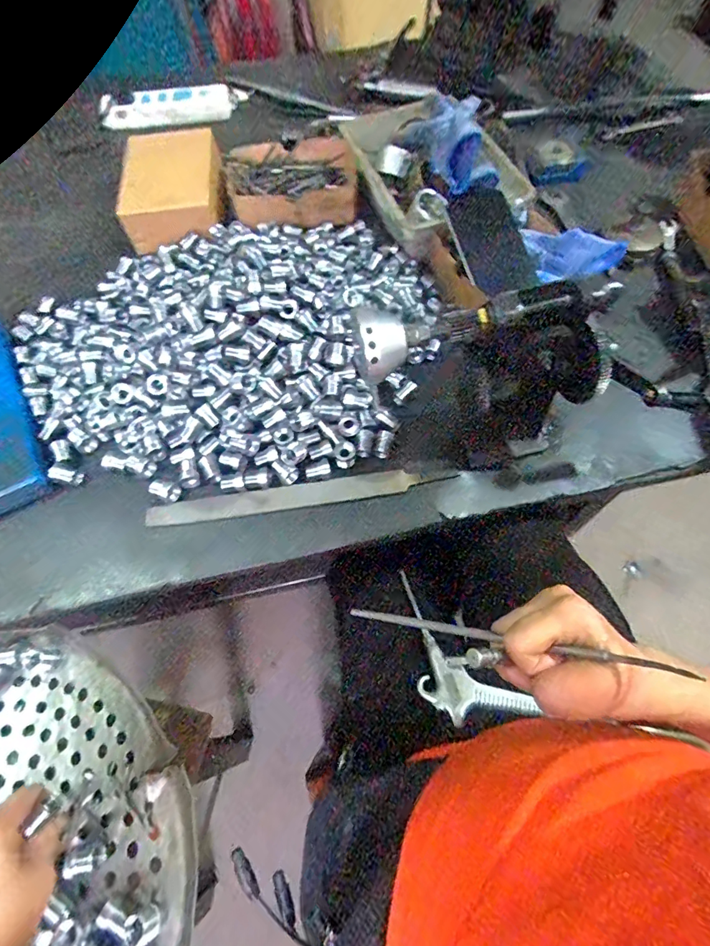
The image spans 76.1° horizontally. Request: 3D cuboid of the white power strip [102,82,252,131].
[{"bbox_3d":[-0.299,-0.608,0.750,0.228,0.032,0.071,-5,63,-2],"label":"white power strip"}]

